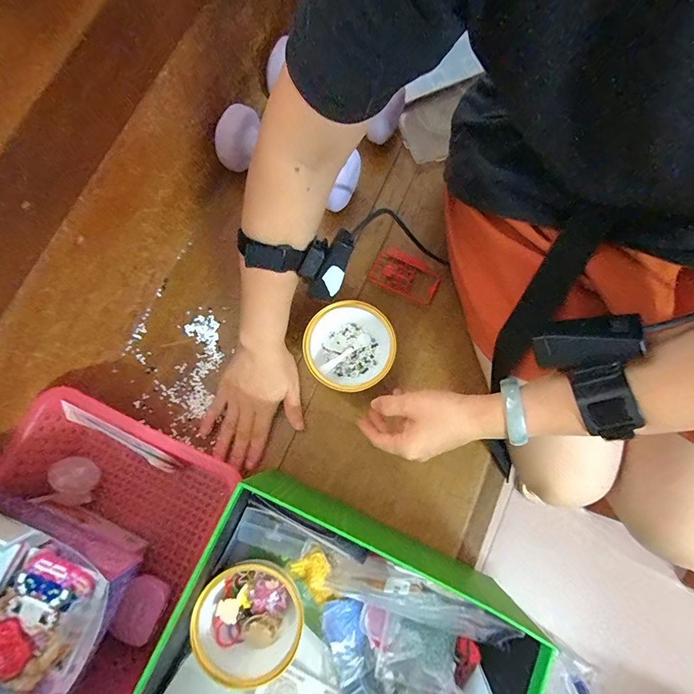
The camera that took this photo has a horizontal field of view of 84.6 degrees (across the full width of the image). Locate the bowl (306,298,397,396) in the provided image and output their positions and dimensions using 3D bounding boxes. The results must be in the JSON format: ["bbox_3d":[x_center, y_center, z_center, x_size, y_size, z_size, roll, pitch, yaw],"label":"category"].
[{"bbox_3d":[0.003,0.002,0.442,0.095,0.055,0.099,0,79,0],"label":"bowl"}]

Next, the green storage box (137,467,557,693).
[{"bbox_3d":[-0.017,0.296,0.341,0.271,0.135,0.256,24,80,5],"label":"green storage box"}]

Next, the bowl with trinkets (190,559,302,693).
[{"bbox_3d":[-0.095,0.261,0.360,0.098,0.048,0.103,0,79,0],"label":"bowl with trinkets"}]

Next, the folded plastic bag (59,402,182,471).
[{"bbox_3d":[-0.237,0.097,0.404,0.127,0.018,0.017,35,80,-13],"label":"folded plastic bag"}]

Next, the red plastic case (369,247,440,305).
[{"bbox_3d":[0.075,-0.093,0.486,0.083,0.008,0.052,27,80,5],"label":"red plastic case"}]

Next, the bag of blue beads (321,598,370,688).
[{"bbox_3d":[-0.001,0.277,0.365,0.039,0.037,0.057,-9,80,-4],"label":"bag of blue beads"}]

